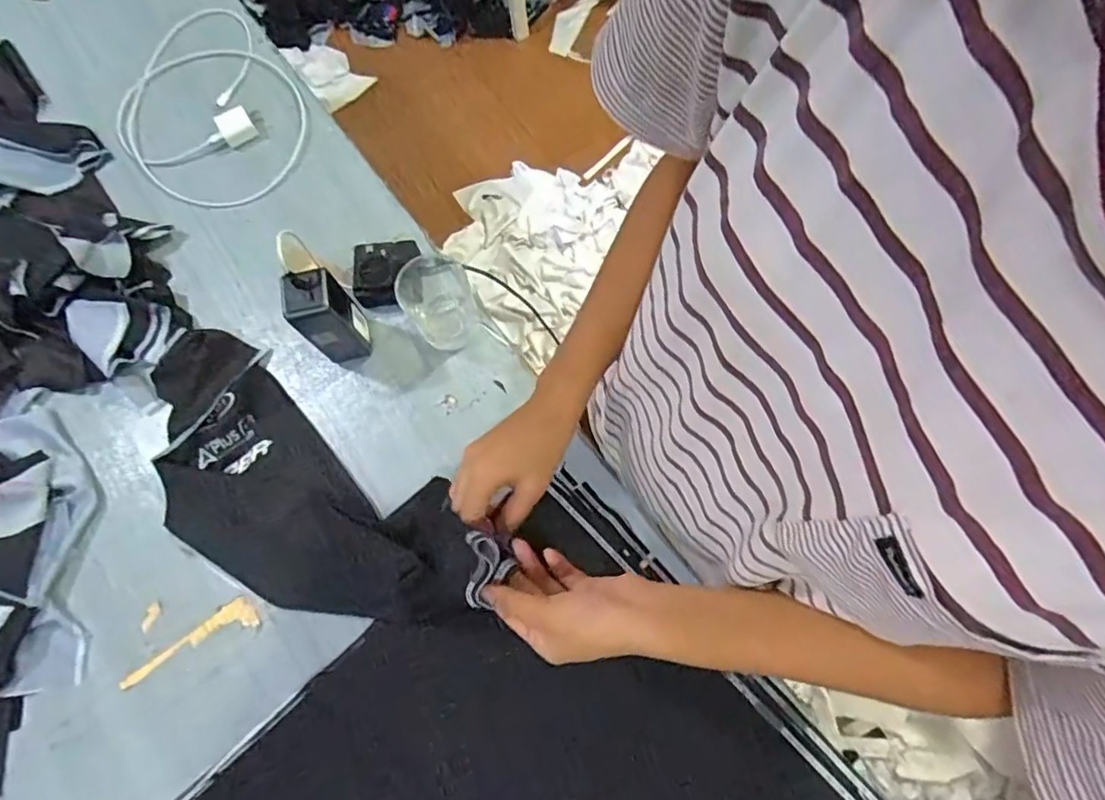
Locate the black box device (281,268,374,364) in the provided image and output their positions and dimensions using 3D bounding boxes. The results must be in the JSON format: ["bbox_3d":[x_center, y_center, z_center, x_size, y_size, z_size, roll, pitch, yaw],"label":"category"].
[{"bbox_3d":[-0.248,-0.089,0.657,0.056,0.137,0.055,-11,72,-3],"label":"black box device"}]

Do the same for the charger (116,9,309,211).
[{"bbox_3d":[-0.494,-0.418,0.826,0.244,0.033,0.352,-36,75,-10],"label":"charger"}]

